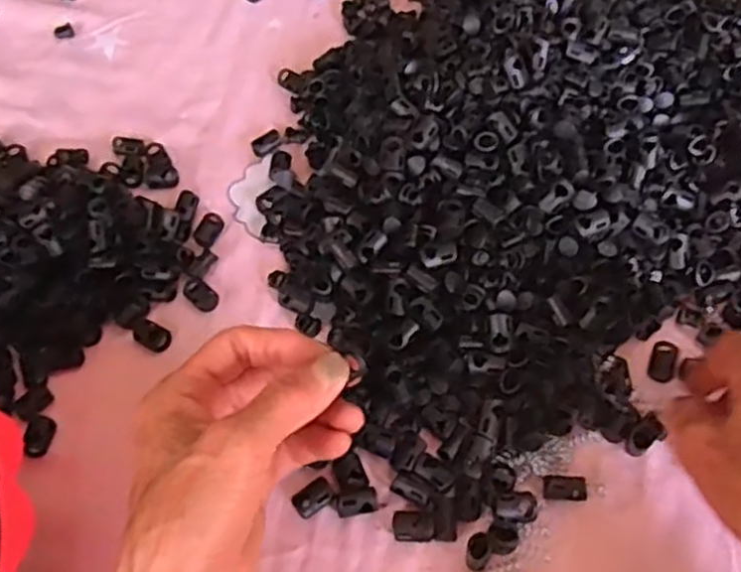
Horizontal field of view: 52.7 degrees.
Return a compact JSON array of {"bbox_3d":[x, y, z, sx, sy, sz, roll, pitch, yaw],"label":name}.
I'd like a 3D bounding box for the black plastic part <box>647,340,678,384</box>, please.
[{"bbox_3d":[0.153,0.040,0.391,0.013,0.008,0.021,15,59,12],"label":"black plastic part"}]

